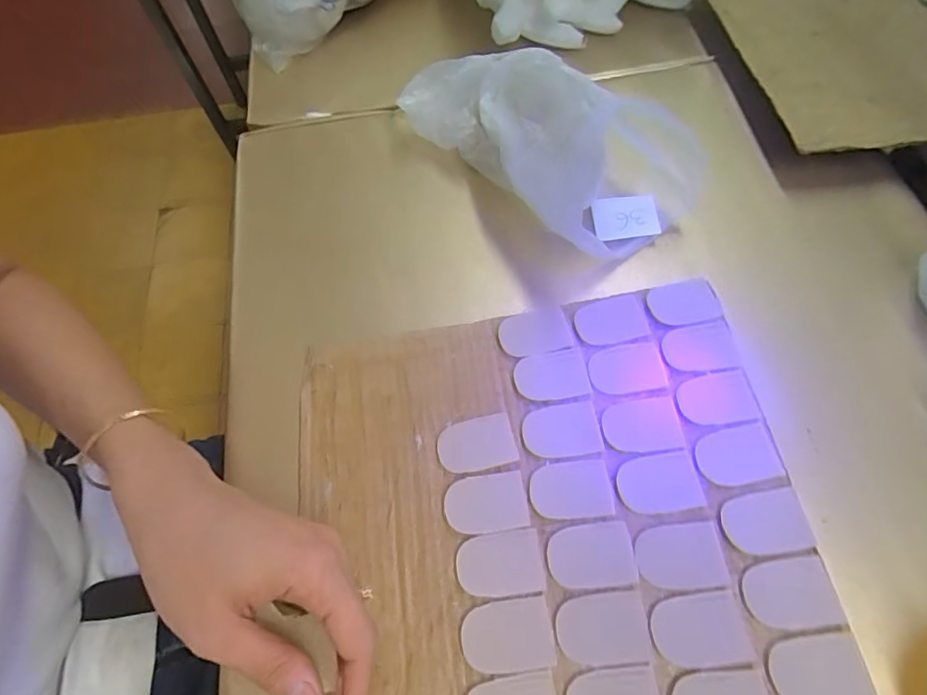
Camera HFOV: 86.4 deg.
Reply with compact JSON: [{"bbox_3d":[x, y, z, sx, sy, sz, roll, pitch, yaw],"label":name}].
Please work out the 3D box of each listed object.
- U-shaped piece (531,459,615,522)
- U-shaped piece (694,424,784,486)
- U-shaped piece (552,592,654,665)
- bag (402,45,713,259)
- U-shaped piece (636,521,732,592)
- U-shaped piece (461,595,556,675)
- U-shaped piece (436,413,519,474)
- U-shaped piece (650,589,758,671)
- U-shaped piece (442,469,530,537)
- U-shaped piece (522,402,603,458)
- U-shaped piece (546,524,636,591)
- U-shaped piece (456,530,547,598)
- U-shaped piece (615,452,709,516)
[{"bbox_3d":[0.063,0.084,0.291,0.046,0.004,0.031,-4,64,1],"label":"U-shaped piece"},{"bbox_3d":[0.163,0.064,0.293,0.045,0.004,0.032,-9,64,-2],"label":"U-shaped piece"},{"bbox_3d":[0.073,0.148,0.259,0.047,0.004,0.032,-5,64,0],"label":"U-shaped piece"},{"bbox_3d":[0.060,-0.170,0.369,0.223,0.084,0.100,40,72,19],"label":"bag"},{"bbox_3d":[0.120,0.115,0.272,0.047,0.004,0.032,-5,64,0],"label":"U-shaped piece"},{"bbox_3d":[0.023,0.152,0.259,0.046,0.004,0.032,-8,64,-1],"label":"U-shaped piece"},{"bbox_3d":[0.008,0.060,0.305,0.047,0.005,0.030,-12,64,-3],"label":"U-shaped piece"},{"bbox_3d":[0.122,0.147,0.256,0.046,0.004,0.033,-6,64,0],"label":"U-shaped piece"},{"bbox_3d":[0.013,0.091,0.289,0.047,0.004,0.031,-8,64,-1],"label":"U-shaped piece"},{"bbox_3d":[0.061,0.052,0.306,0.046,0.004,0.032,-7,64,-1],"label":"U-shaped piece"},{"bbox_3d":[0.071,0.116,0.274,0.046,0.004,0.033,-4,64,1],"label":"U-shaped piece"},{"bbox_3d":[0.020,0.120,0.274,0.046,0.004,0.032,-7,64,-1],"label":"U-shaped piece"},{"bbox_3d":[0.114,0.079,0.288,0.046,0.004,0.032,-7,64,-1],"label":"U-shaped piece"}]

